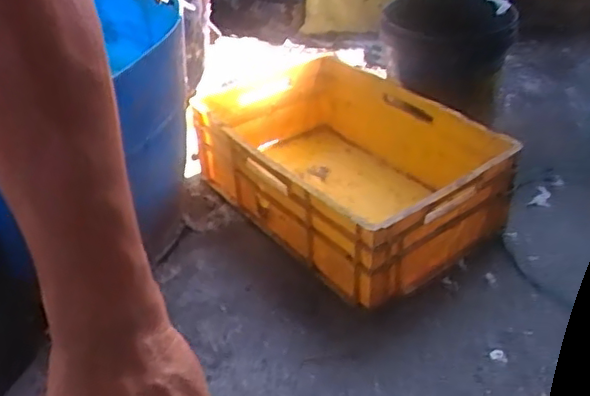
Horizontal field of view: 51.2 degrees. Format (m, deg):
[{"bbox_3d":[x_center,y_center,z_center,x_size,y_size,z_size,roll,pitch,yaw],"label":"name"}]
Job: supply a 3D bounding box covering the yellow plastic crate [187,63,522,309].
[{"bbox_3d":[0.086,-0.091,1.303,0.384,0.198,0.631,-24,44,-27],"label":"yellow plastic crate"}]

